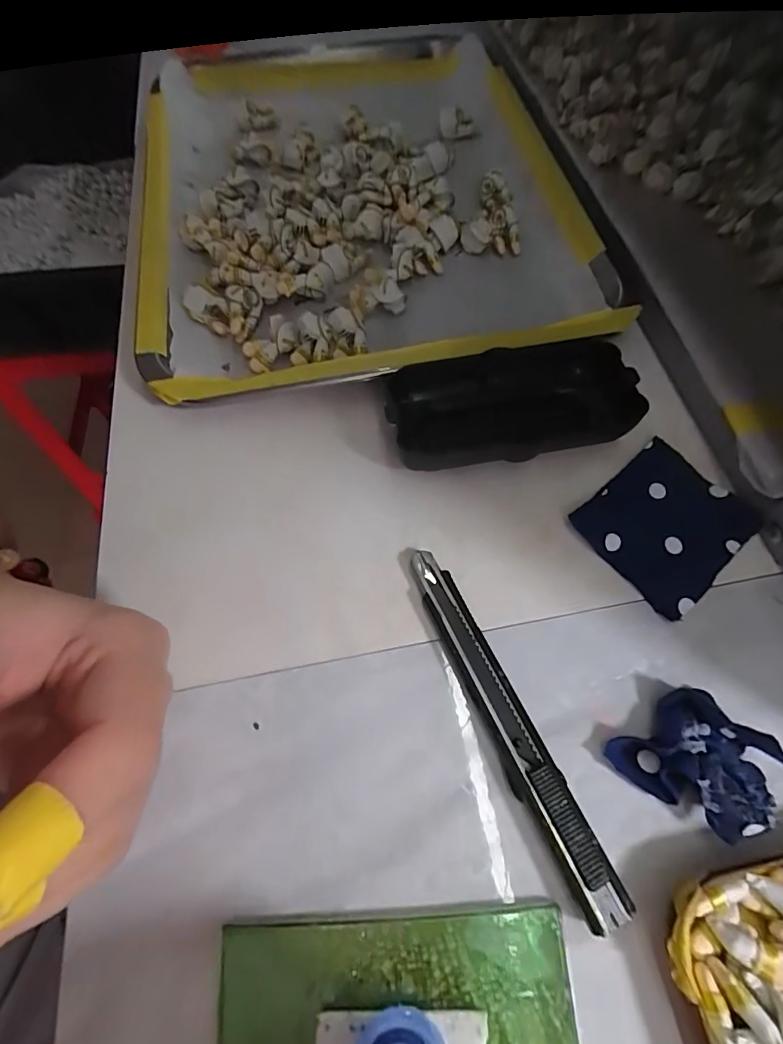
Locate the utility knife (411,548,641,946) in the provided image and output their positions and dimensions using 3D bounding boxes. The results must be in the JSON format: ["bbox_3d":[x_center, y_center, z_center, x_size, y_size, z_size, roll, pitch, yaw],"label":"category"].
[{"bbox_3d":[0.040,0.069,0.171,0.015,0.011,0.133,-23,66,-9],"label":"utility knife"}]

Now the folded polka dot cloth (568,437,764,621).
[{"bbox_3d":[0.121,0.001,0.205,0.067,0.005,0.058,-37,69,-16],"label":"folded polka dot cloth"}]

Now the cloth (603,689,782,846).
[{"bbox_3d":[0.106,0.082,0.160,0.041,0.016,0.041,-39,69,-17],"label":"cloth"}]

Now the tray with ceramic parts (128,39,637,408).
[{"bbox_3d":[-0.027,-0.227,0.299,0.262,0.031,0.345,-10,64,-4],"label":"tray with ceramic parts"}]

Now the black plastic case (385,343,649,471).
[{"bbox_3d":[0.057,-0.054,0.221,0.109,0.023,0.052,-11,64,-4],"label":"black plastic case"}]

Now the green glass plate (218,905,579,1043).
[{"bbox_3d":[0.002,0.154,0.132,0.103,0.007,0.064,-4,64,-1],"label":"green glass plate"}]

